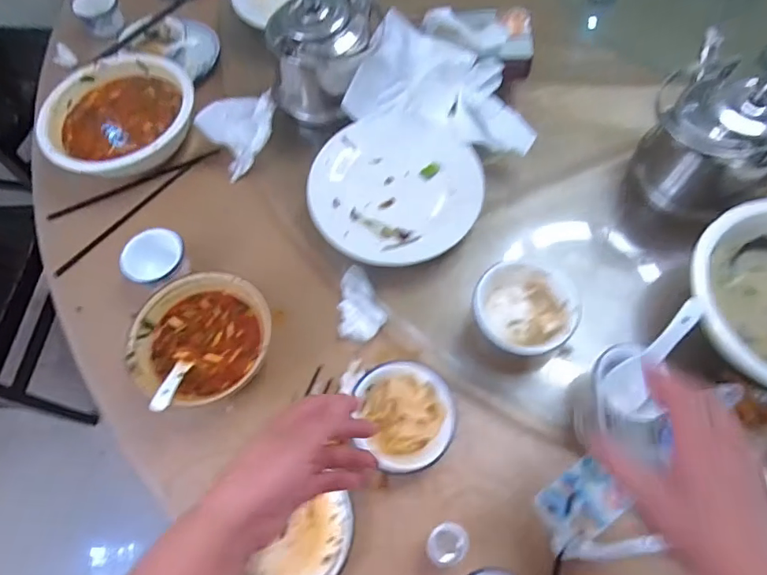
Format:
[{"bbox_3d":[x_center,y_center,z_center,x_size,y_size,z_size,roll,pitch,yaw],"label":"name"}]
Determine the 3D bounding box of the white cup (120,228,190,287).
[{"bbox_3d":[-0.291,-0.033,0.640,0.070,0.046,0.076,-2,64,3],"label":"white cup"}]

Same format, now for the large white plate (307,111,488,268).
[{"bbox_3d":[0.016,-0.134,0.649,0.218,0.032,0.211,-2,64,3],"label":"large white plate"}]

